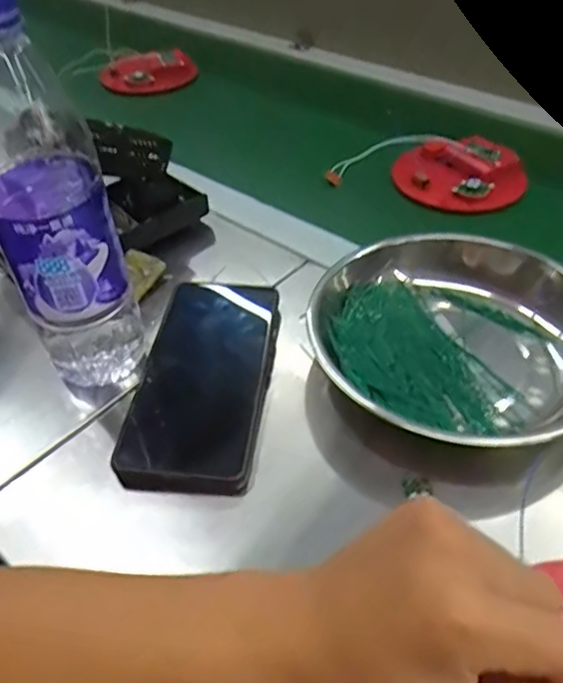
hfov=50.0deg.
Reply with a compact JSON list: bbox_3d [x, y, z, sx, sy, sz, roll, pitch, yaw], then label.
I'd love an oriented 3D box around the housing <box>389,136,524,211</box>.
[{"bbox_3d":[0.170,-0.158,0.571,0.115,0.024,0.099,-6,44,-4],"label":"housing"}]

